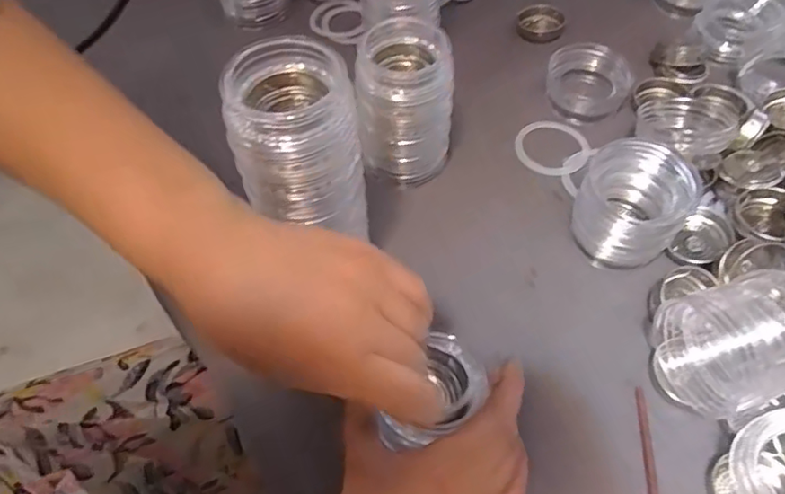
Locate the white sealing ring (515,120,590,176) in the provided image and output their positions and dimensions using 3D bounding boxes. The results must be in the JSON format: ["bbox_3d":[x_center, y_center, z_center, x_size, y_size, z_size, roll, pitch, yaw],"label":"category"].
[{"bbox_3d":[0.130,-0.086,0.476,0.057,0.007,0.063,4,56,3],"label":"white sealing ring"}]

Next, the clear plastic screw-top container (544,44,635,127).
[{"bbox_3d":[0.168,-0.143,0.501,0.058,0.037,0.062,-7,56,-5],"label":"clear plastic screw-top container"}]

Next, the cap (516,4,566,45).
[{"bbox_3d":[0.143,-0.215,0.564,0.045,0.015,0.045,0,56,0],"label":"cap"}]

